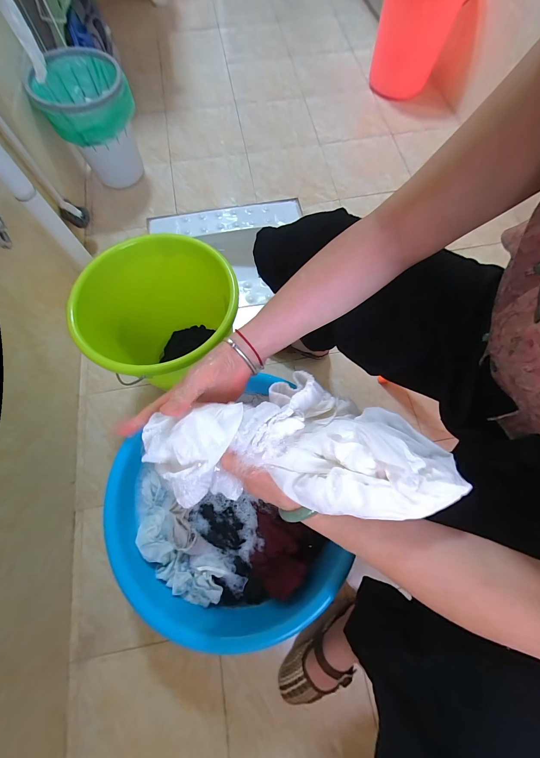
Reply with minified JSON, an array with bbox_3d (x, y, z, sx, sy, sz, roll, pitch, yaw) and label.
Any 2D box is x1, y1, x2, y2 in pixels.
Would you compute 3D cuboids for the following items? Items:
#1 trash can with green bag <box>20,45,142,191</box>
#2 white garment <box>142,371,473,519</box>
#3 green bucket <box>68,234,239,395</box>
[{"bbox_3d":[-0.568,-0.840,0.934,0.252,0.313,0.231,0,72,1],"label":"trash can with green bag"},{"bbox_3d":[0.025,0.063,0.292,0.299,0.107,0.131,2,72,7],"label":"white garment"},{"bbox_3d":[-0.228,-0.134,0.645,0.327,0.251,0.327,38,76,12],"label":"green bucket"}]

